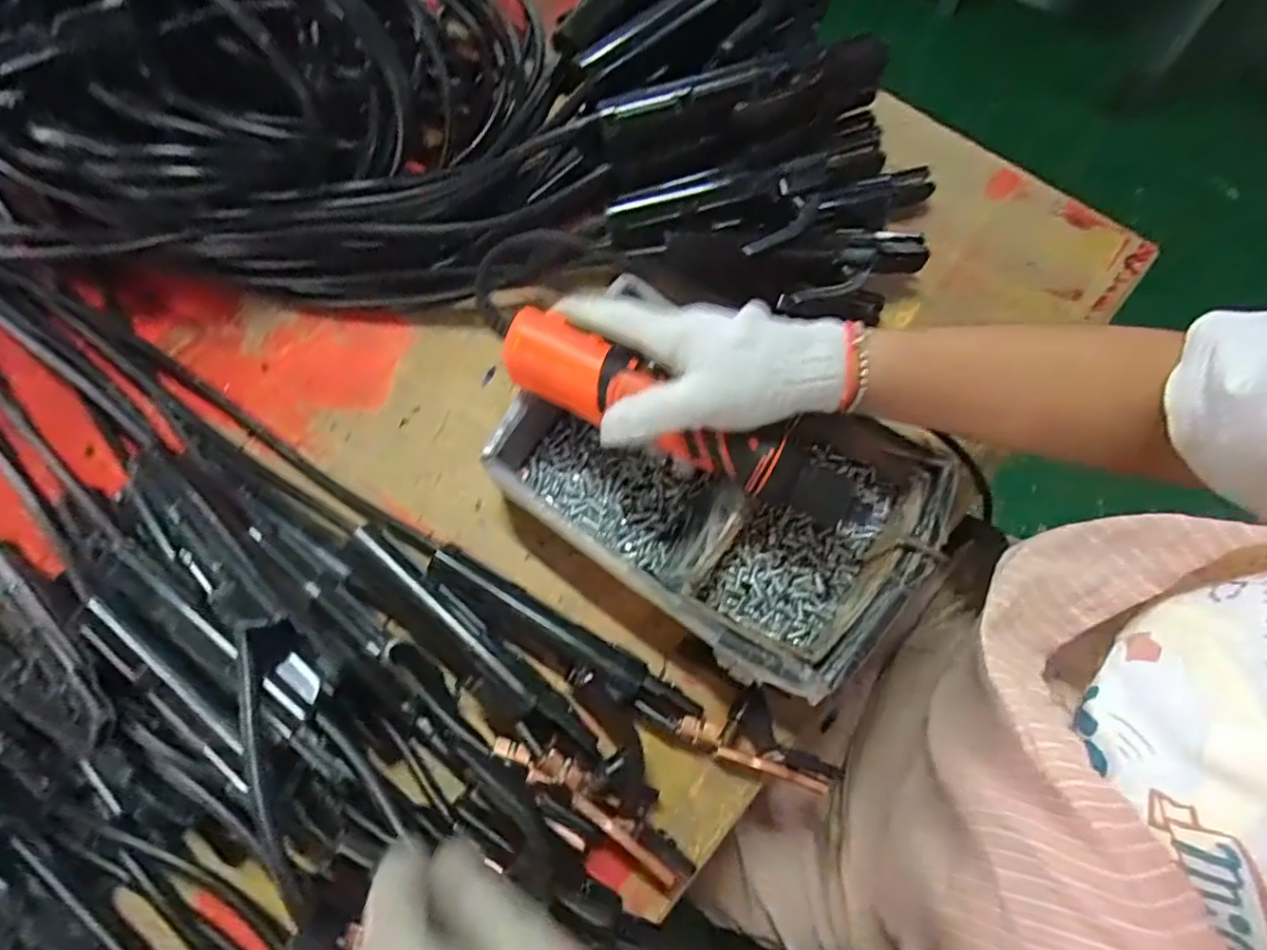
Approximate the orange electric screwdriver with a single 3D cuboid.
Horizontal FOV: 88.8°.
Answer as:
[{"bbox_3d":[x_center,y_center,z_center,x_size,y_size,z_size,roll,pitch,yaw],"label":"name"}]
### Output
[{"bbox_3d":[0.025,-0.035,0.381,0.224,0.039,0.038,27,74,6],"label":"orange electric screwdriver"}]

